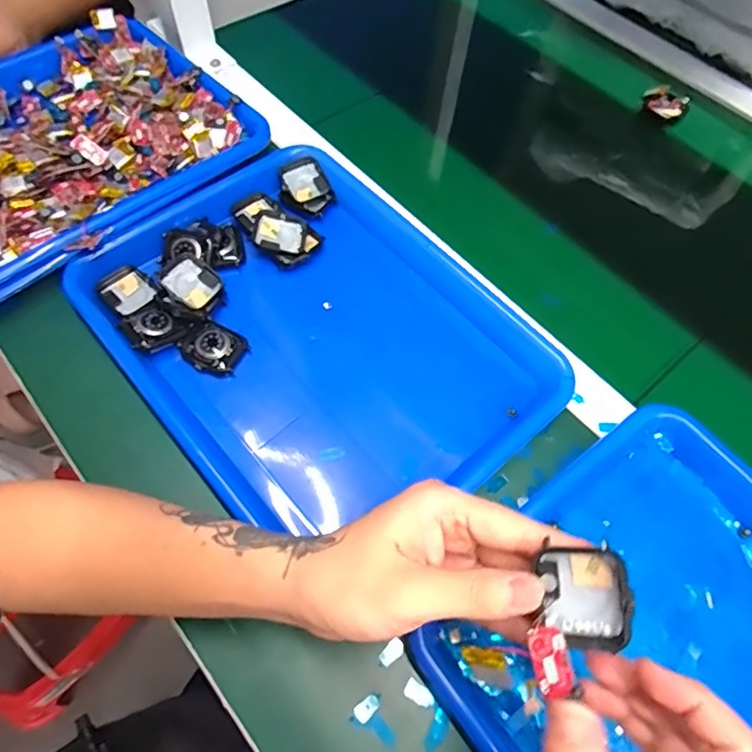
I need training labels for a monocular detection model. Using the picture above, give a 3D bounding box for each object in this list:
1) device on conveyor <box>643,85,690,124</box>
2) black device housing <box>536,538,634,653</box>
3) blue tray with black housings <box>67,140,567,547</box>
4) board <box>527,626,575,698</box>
[{"bbox_3d":[0.318,-0.299,0.596,0.028,0.025,0.050,-22,66,-14],"label":"device on conveyor"},{"bbox_3d":[0.089,0.095,0.230,0.034,0.011,0.043,-6,88,24],"label":"black device housing"},{"bbox_3d":[-0.046,-0.034,0.420,0.256,0.040,0.332,-38,68,-18],"label":"blue tray with black housings"},{"bbox_3d":[0.075,0.121,0.229,0.015,0.004,0.029,-16,88,9],"label":"board"}]

